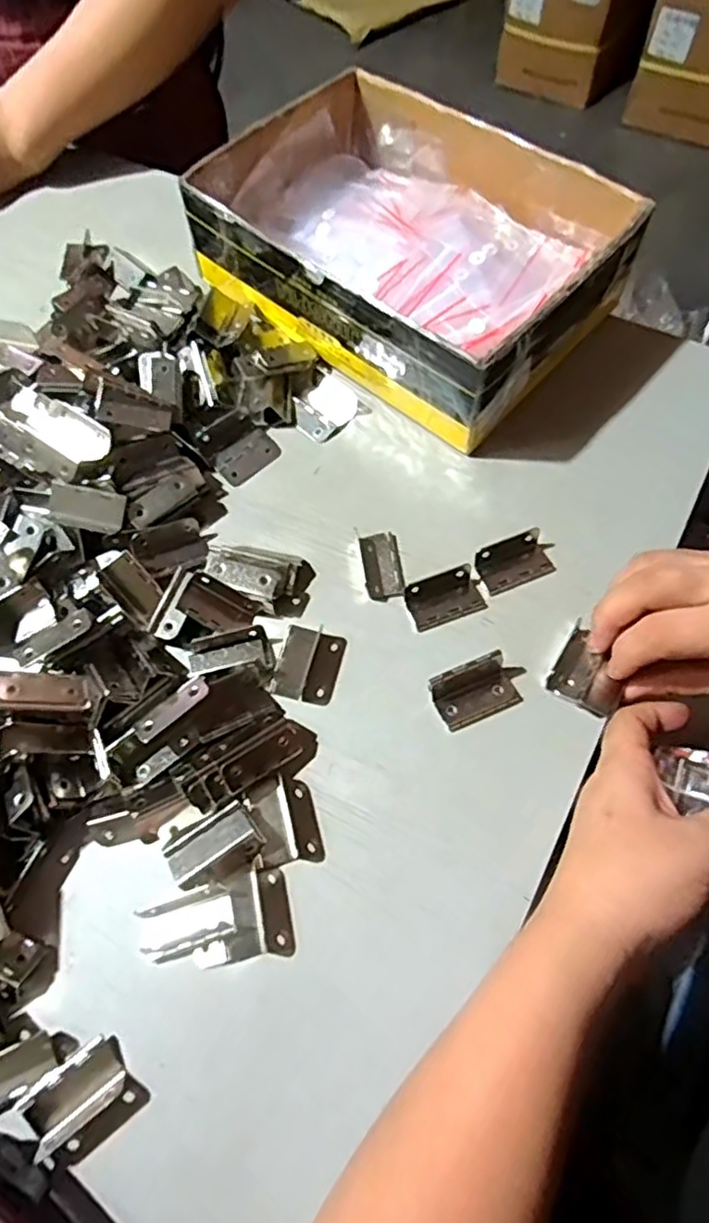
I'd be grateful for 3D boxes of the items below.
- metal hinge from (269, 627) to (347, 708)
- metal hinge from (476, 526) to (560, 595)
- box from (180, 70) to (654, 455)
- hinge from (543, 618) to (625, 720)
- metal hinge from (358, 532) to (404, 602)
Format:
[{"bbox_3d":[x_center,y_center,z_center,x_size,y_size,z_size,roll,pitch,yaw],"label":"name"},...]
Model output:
[{"bbox_3d":[-0.025,0.029,0.358,0.034,0.004,0.041,13,66,8],"label":"metal hinge"},{"bbox_3d":[0.093,-0.030,0.373,0.044,0.014,0.025,-21,66,-8],"label":"metal hinge"},{"bbox_3d":[0.036,-0.247,0.443,0.253,0.069,0.177,39,72,18],"label":"box"},{"bbox_3d":[0.125,0.031,0.346,0.037,0.008,0.040,29,69,15],"label":"hinge"},{"bbox_3d":[0.016,-0.027,0.380,0.021,0.004,0.041,-7,65,-1],"label":"metal hinge"}]

